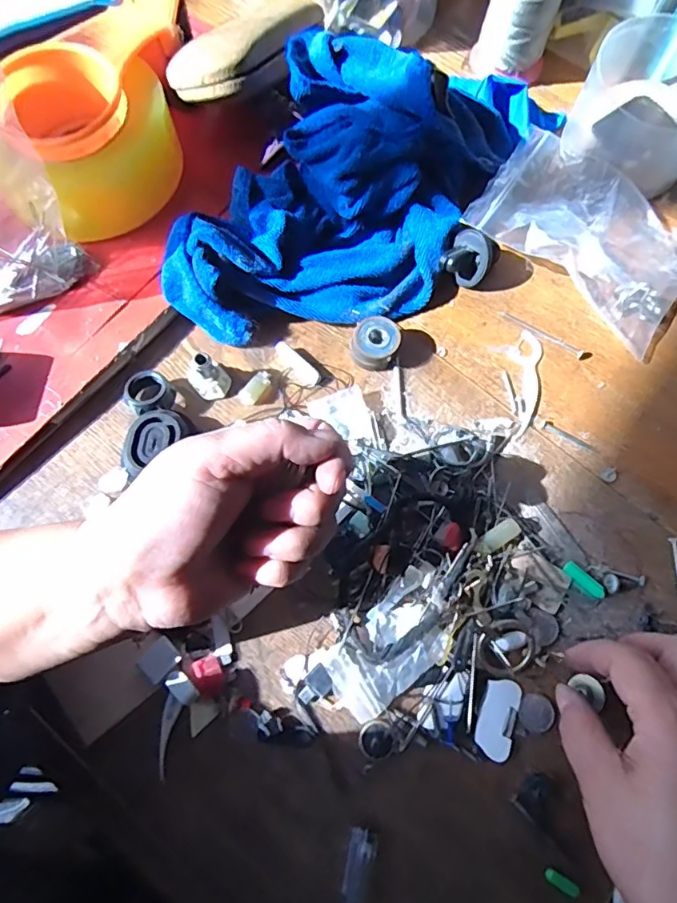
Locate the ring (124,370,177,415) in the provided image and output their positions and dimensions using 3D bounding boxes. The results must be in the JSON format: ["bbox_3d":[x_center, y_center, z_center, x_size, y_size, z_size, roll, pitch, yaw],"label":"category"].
[{"bbox_3d":[-0.116,-0.035,0.323,0.028,0.015,0.025,37,75,9],"label":"ring"}]

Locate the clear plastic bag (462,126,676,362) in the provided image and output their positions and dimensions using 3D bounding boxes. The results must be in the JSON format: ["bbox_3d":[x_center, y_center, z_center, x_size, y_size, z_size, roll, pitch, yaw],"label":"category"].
[{"bbox_3d":[0.171,-0.147,0.362,0.148,0.034,0.105,35,74,9],"label":"clear plastic bag"}]

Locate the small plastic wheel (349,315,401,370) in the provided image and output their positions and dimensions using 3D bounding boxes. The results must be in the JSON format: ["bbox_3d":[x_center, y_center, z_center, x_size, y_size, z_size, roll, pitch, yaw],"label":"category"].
[{"bbox_3d":[0.023,-0.068,0.339,0.032,0.020,0.026,-43,78,-14],"label":"small plastic wheel"}]

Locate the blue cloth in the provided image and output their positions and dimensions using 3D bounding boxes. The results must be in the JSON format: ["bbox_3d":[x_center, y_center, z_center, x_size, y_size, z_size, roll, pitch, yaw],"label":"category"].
[{"bbox_3d":[0.018,-0.182,0.347,0.149,0.068,0.279,30,74,8],"label":"blue cloth"}]

